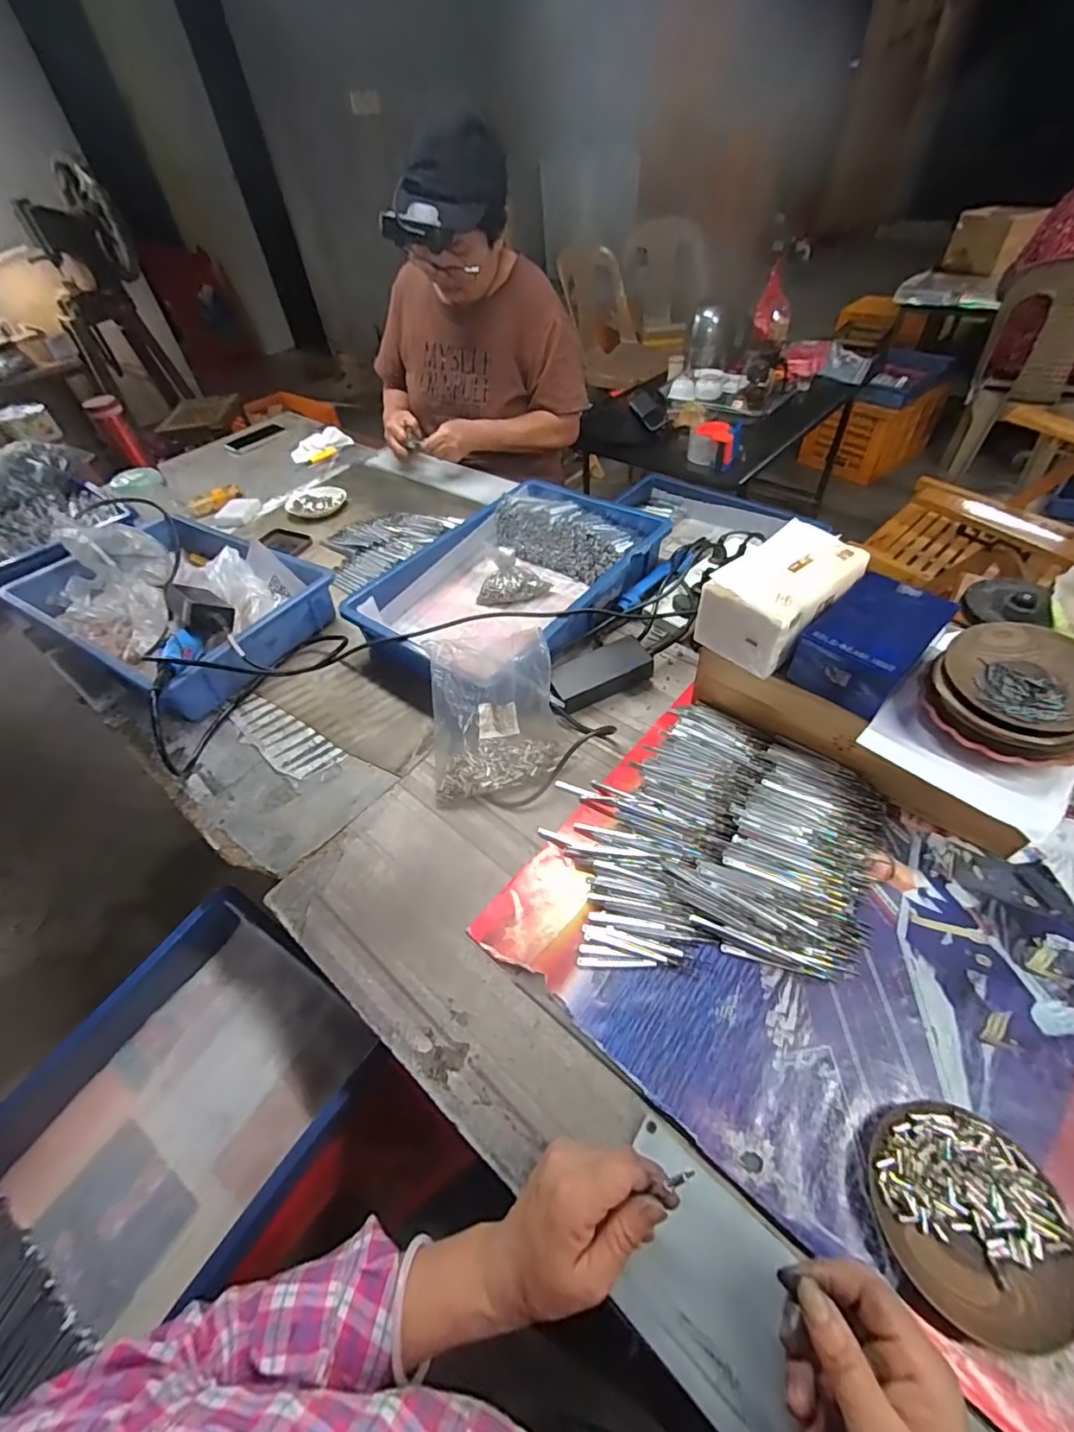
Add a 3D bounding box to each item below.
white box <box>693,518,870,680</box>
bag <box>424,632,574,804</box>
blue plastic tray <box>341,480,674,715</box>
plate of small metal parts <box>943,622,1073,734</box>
[{"bbox_3d":[0.260,-0.128,0.563,0.152,0.088,0.094,-32,53,-20],"label":"white box"},{"bbox_3d":[-0.052,-0.005,0.599,0.149,0.126,0.138,-12,49,-5],"label":"bag"},{"bbox_3d":[-0.034,-0.202,0.794,0.288,0.091,0.439,33,60,29],"label":"blue plastic tray"},{"bbox_3d":[0.421,-0.037,0.457,0.104,0.025,0.113,-3,49,3],"label":"plate of small metal parts"}]

